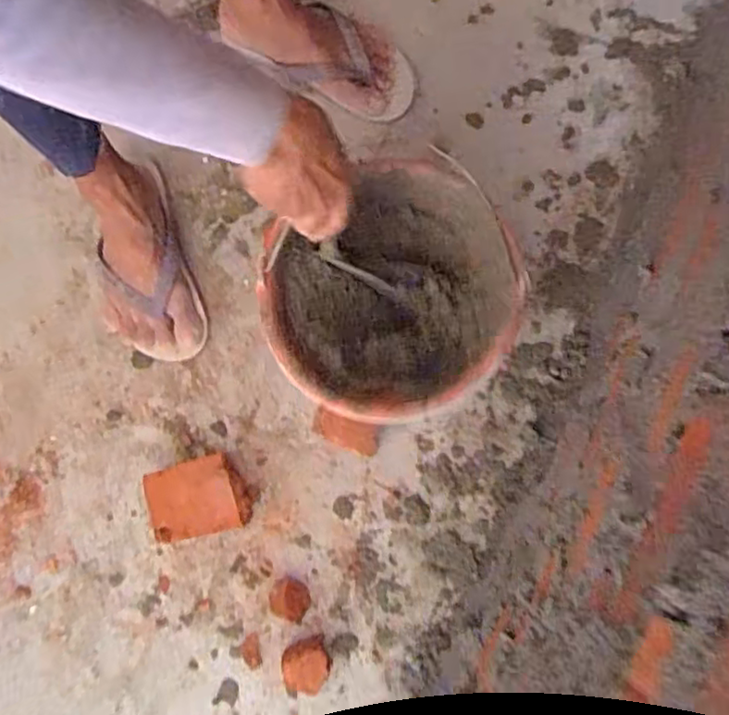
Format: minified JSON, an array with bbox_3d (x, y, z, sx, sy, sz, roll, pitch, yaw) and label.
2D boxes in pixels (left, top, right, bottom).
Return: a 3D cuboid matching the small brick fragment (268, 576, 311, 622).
[{"bbox_3d":[-0.080,0.257,0.693,0.045,0.036,0.040,21,81,5],"label":"small brick fragment"}]

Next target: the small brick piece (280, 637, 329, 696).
[{"bbox_3d":[-0.060,0.320,0.675,0.049,0.023,0.049,-15,80,-4],"label":"small brick piece"}]

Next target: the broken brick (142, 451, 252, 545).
[{"bbox_3d":[-0.180,0.153,0.708,0.095,0.047,0.081,-17,80,-2],"label":"broken brick"}]

